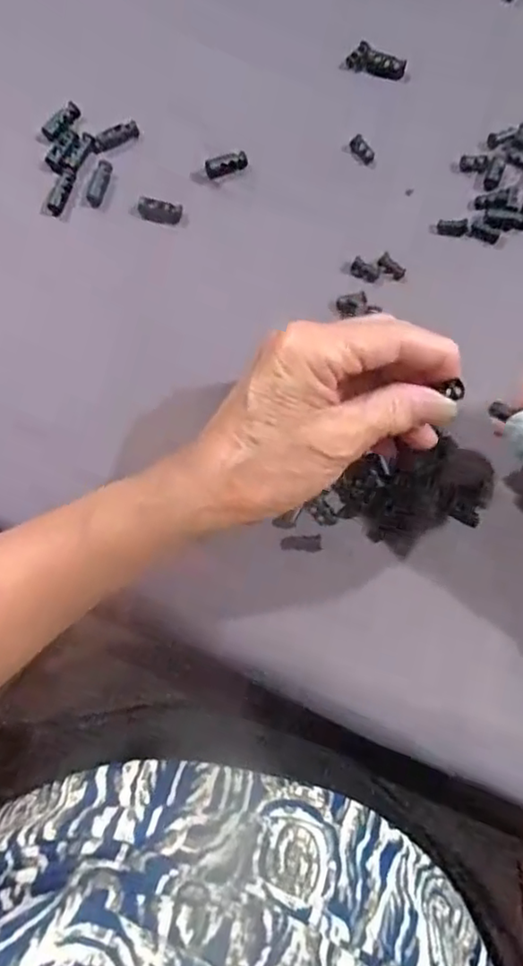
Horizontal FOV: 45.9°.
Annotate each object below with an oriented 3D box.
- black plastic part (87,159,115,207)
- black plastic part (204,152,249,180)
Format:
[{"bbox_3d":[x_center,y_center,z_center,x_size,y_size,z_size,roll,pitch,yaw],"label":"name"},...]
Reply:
[{"bbox_3d":[-0.091,-0.171,0.351,0.009,0.008,0.028,17,78,2],"label":"black plastic part"},{"bbox_3d":[-0.020,-0.184,0.356,0.026,0.007,0.008,-24,79,-7],"label":"black plastic part"}]

